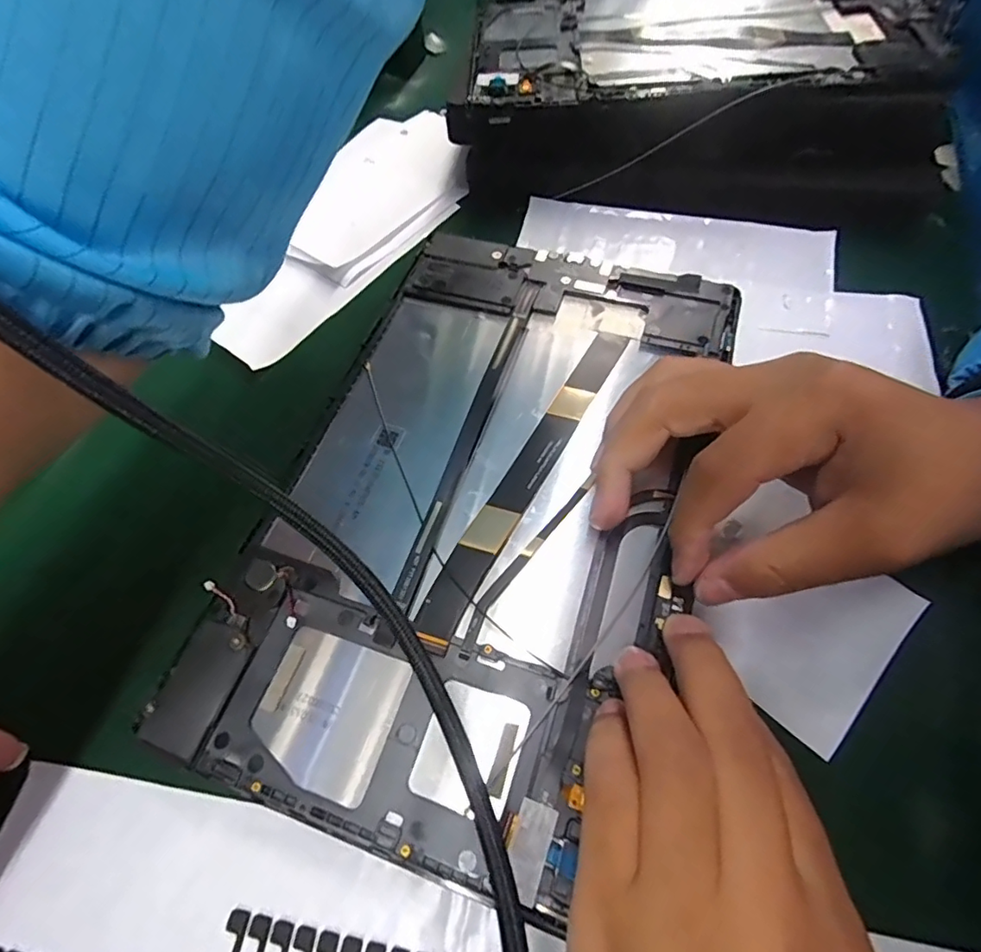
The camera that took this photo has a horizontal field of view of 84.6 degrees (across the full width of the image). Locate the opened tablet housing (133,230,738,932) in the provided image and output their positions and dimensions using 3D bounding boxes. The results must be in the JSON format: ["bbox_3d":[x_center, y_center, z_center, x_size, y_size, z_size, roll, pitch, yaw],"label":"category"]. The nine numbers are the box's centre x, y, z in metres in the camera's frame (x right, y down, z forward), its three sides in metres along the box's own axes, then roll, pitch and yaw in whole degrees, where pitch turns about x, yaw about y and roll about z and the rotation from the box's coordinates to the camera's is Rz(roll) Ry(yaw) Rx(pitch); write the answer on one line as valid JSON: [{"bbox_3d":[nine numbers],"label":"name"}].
[{"bbox_3d":[-0.001,-0.001,0.199,0.138,0.008,0.233,17,63,11],"label":"opened tablet housing"}]

